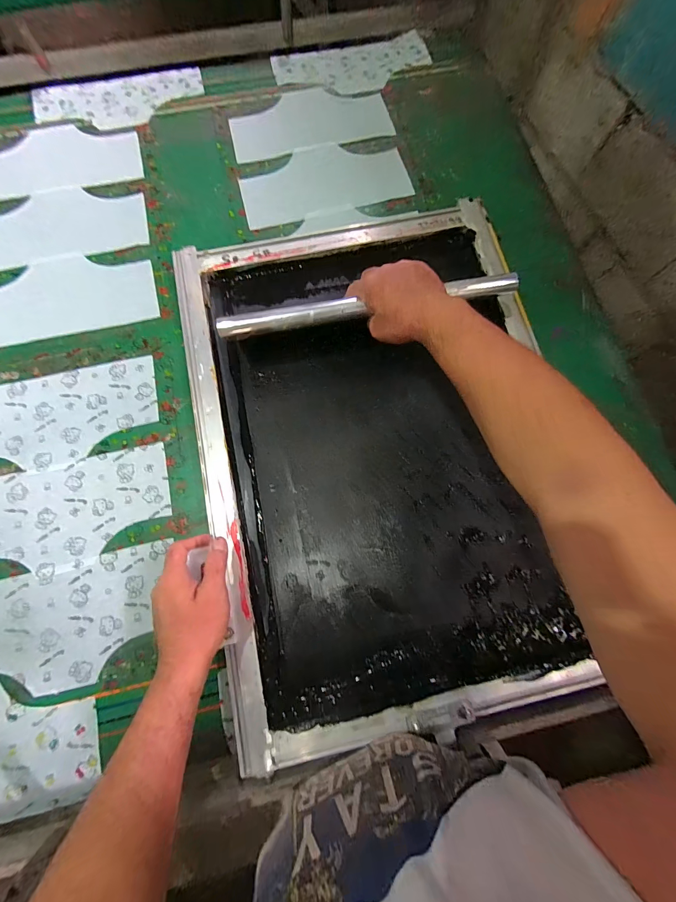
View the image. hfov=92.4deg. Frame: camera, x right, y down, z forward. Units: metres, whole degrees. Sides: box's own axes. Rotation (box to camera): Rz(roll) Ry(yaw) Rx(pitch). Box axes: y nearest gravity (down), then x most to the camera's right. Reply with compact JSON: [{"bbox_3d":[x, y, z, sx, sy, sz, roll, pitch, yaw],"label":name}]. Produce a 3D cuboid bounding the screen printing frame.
[{"bbox_3d":[0.062,-0.016,0.486,0.509,0.042,0.729,-12,77,-3],"label":"screen printing frame"}]

